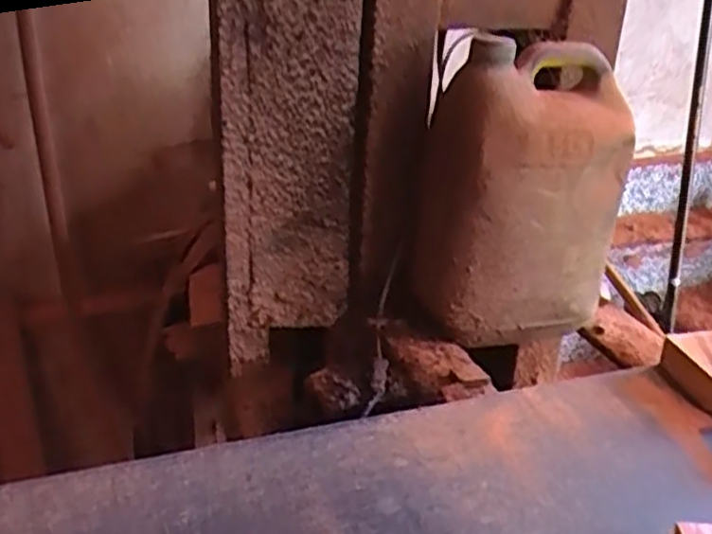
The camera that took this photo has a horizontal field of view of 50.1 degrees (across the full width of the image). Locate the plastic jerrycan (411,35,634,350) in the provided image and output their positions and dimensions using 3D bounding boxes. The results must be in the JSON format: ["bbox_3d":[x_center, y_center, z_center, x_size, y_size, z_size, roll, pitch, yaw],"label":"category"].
[{"bbox_3d":[0.157,-0.074,0.742,0.179,0.267,0.104,-4,27,-12],"label":"plastic jerrycan"}]

